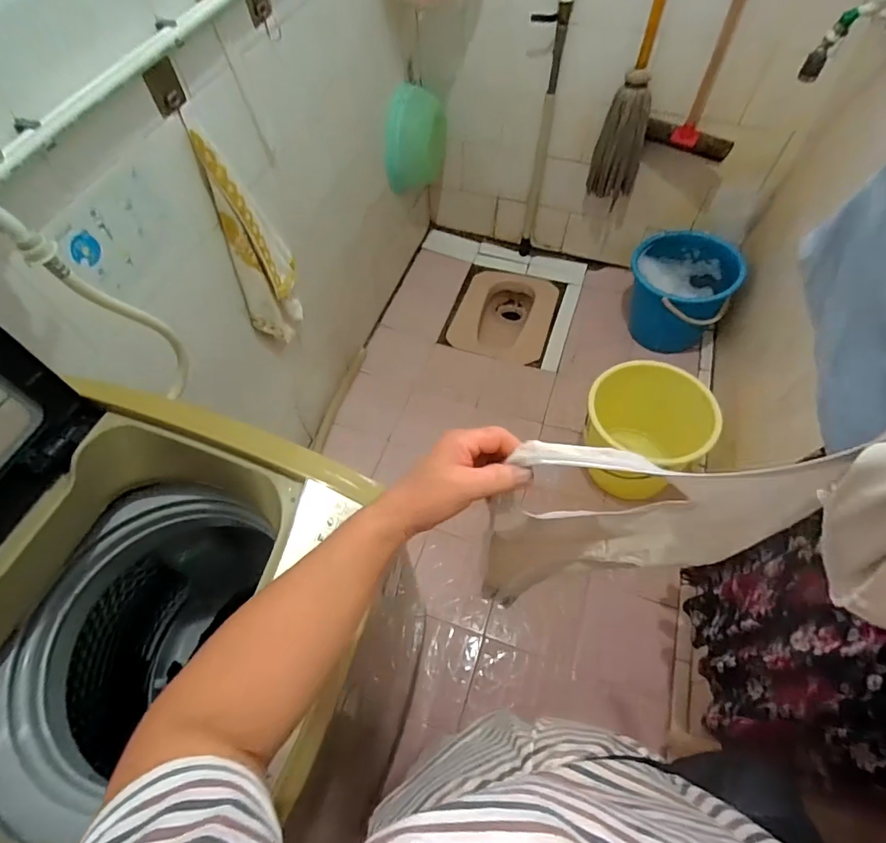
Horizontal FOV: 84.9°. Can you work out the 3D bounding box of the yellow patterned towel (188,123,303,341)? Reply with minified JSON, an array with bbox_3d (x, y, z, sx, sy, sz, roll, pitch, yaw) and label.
[{"bbox_3d":[-0.409,-0.366,1.068,0.106,0.461,0.116,-1,59,2],"label":"yellow patterned towel"}]

